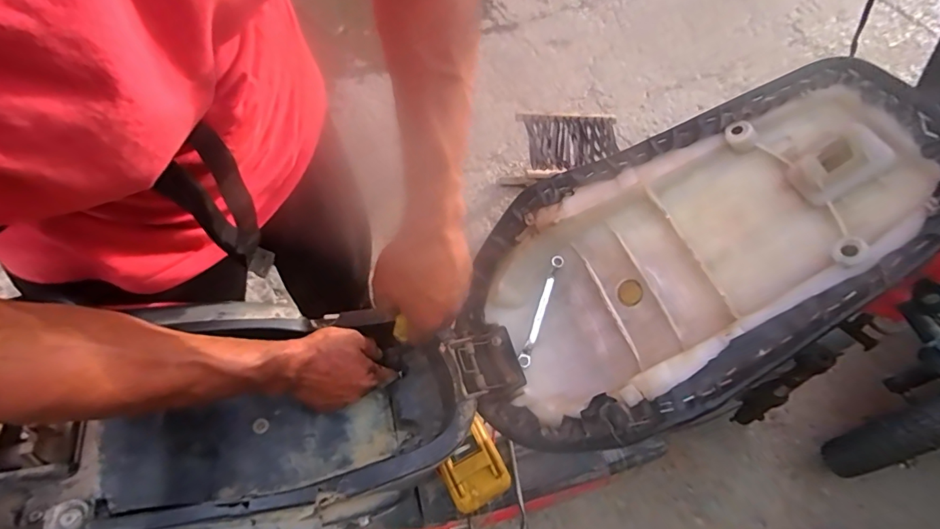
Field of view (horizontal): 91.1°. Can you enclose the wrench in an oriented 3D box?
[{"bbox_3d":[0.085,0.056,0.557,0.014,0.016,0.137,19,86,8],"label":"wrench"}]

